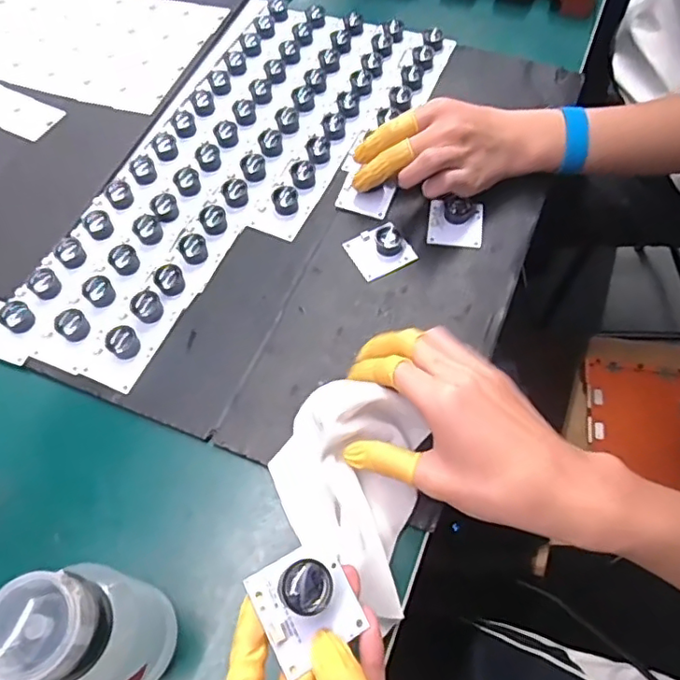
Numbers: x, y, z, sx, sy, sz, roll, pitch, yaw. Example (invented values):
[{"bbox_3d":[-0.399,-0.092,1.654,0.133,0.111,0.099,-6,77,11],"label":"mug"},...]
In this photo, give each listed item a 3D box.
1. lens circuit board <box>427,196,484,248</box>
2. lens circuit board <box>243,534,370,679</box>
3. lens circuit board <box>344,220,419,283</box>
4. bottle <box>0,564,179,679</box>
[{"bbox_3d":[0.097,-0.099,0.475,0.044,0.015,0.044,8,62,5],"label":"lens circuit board"},{"bbox_3d":[-0.013,0.117,0.257,0.042,0.018,0.045,-17,73,-28],"label":"lens circuit board"},{"bbox_3d":[0.033,-0.075,0.467,0.046,0.012,0.043,-24,64,-11],"label":"lens circuit board"},{"bbox_3d":[-0.121,0.149,0.289,0.060,0.119,0.055,-1,60,2],"label":"bottle"}]

